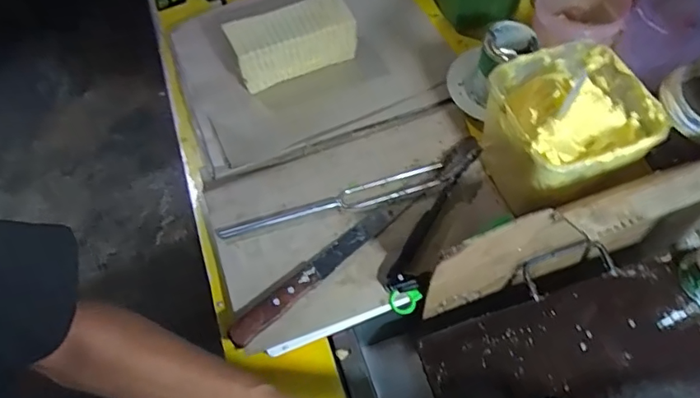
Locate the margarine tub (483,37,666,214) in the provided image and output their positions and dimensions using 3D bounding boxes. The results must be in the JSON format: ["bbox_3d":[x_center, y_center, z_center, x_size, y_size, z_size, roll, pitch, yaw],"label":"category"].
[{"bbox_3d":[0.253,-0.076,0.623,0.151,0.154,0.159,-4,62,7],"label":"margarine tub"}]

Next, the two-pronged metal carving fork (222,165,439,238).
[{"bbox_3d":[-0.022,0.008,0.671,0.300,0.009,0.038,-16,63,-6],"label":"two-pronged metal carving fork"}]

